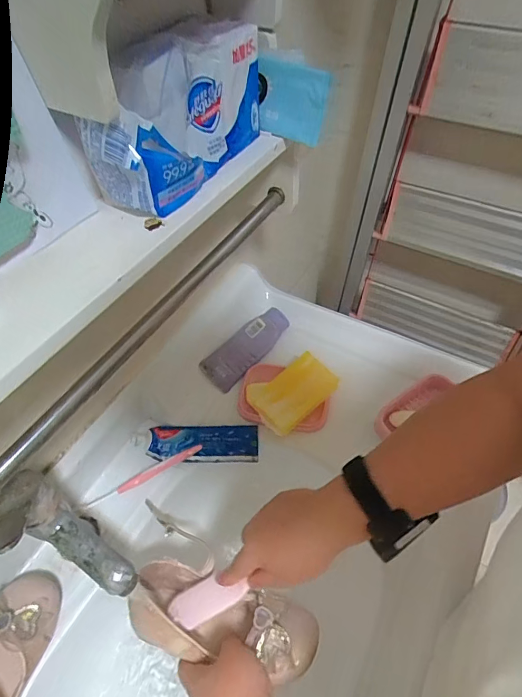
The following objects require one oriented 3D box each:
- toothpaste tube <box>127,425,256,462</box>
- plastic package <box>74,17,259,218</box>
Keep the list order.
[{"bbox_3d":[-0.089,0.129,0.572,0.169,0.034,0.053,-4,51,1],"label":"toothpaste tube"},{"bbox_3d":[-0.071,-0.205,0.363,0.061,0.106,0.181,22,56,21],"label":"plastic package"}]

